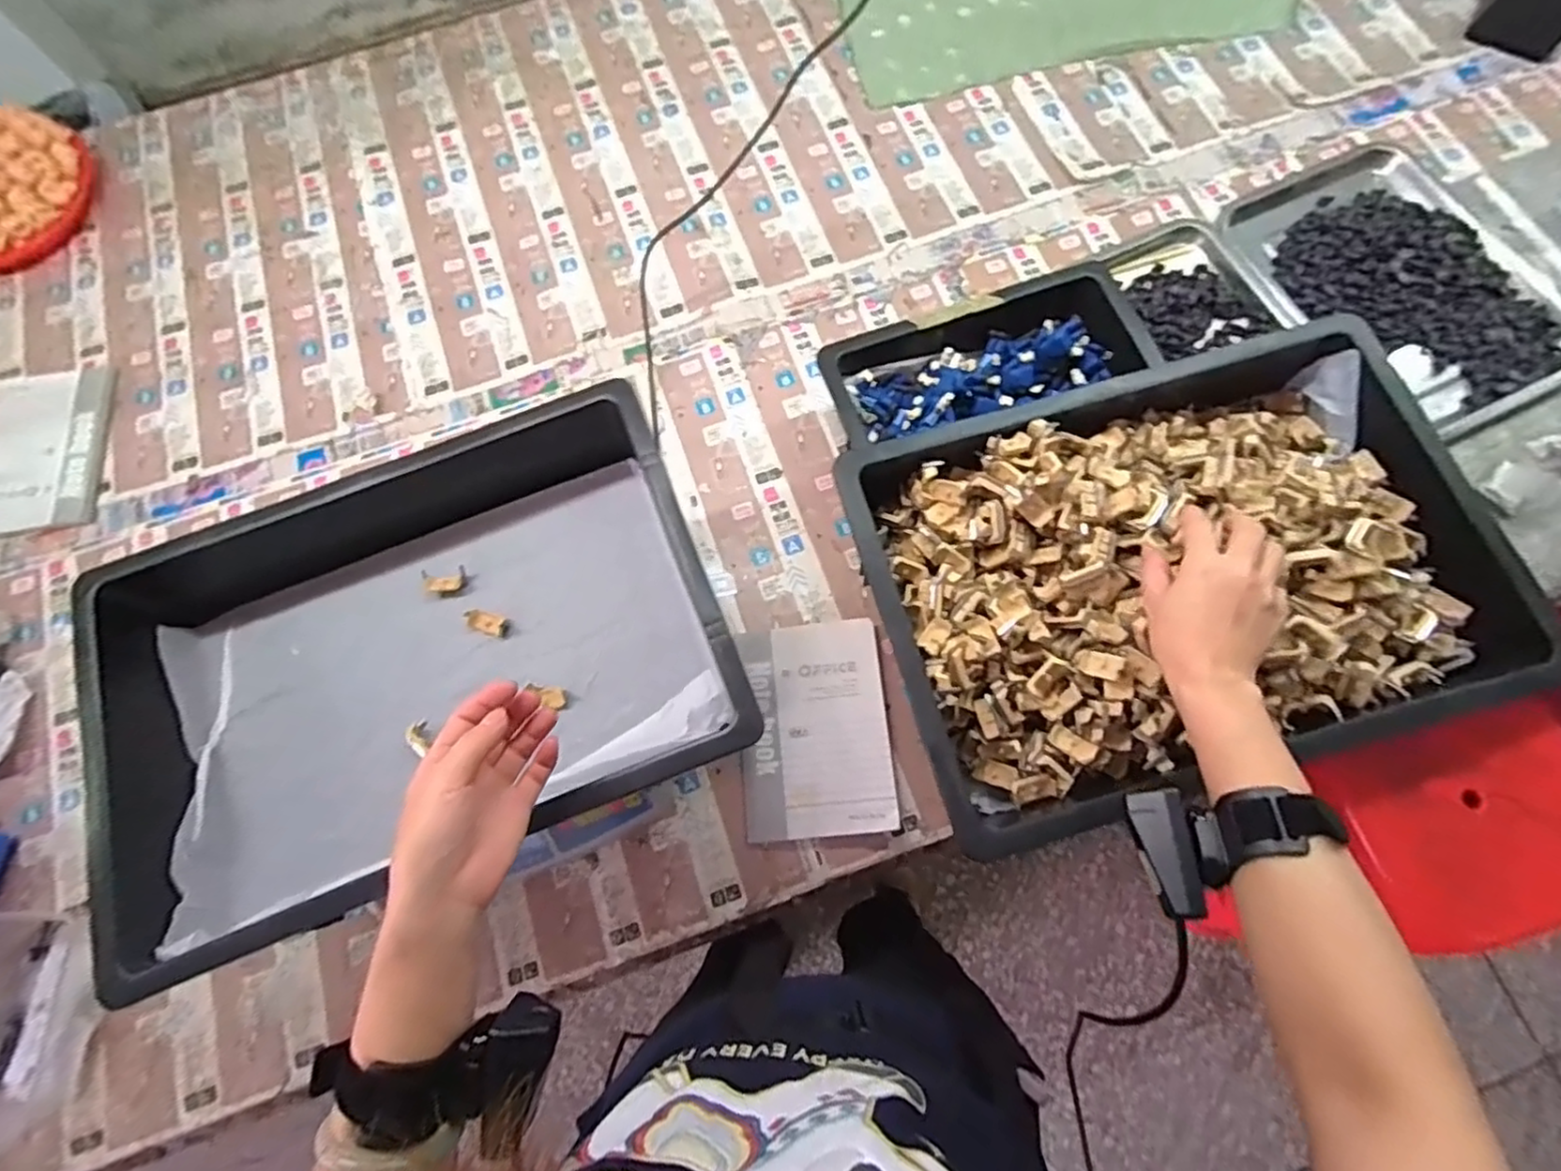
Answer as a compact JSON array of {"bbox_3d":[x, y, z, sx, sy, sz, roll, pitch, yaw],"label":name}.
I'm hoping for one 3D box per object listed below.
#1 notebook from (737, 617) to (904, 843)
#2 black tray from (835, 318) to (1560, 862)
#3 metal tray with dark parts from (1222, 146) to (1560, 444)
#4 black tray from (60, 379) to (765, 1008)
[{"bbox_3d":[0.031,0.134,0.646,0.137,0.008,0.195,-8,71,9],"label":"notebook"},{"bbox_3d":[0.304,-0.016,0.528,0.465,0.081,0.315,-17,73,-3],"label":"black tray"},{"bbox_3d":[0.724,-0.357,0.789,0.289,0.024,0.364,-26,74,-6],"label":"metal tray with dark parts"},{"bbox_3d":[-0.279,0.055,0.533,0.454,0.108,0.325,-22,74,-5],"label":"black tray"}]

